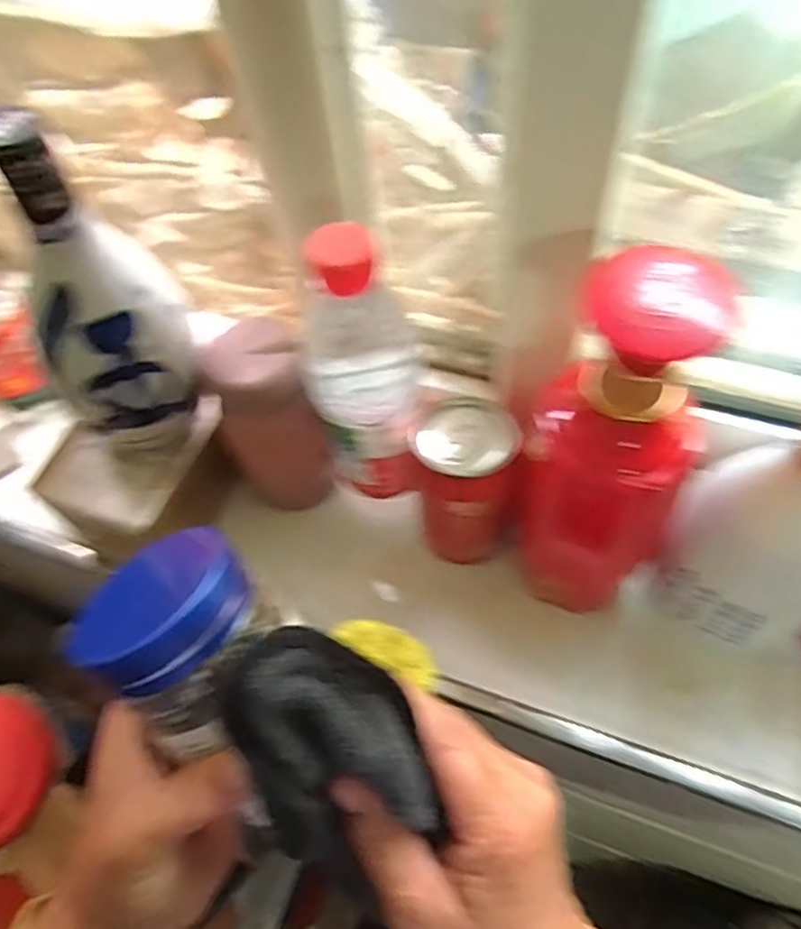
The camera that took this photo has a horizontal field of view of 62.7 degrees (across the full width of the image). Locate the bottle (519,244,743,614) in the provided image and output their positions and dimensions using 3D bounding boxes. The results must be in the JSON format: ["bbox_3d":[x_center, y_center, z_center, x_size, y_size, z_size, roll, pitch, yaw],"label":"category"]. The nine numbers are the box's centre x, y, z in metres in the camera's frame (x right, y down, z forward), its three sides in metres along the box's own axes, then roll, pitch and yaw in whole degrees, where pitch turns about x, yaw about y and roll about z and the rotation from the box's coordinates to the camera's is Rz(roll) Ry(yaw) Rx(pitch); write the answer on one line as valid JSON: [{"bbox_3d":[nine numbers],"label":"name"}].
[{"bbox_3d":[0.099,0.002,0.323,0.080,0.223,0.059,32,66,22],"label":"bottle"}]

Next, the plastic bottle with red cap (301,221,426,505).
[{"bbox_3d":[-0.020,-0.044,0.364,0.061,0.175,0.054,3,59,6],"label":"plastic bottle with red cap"}]

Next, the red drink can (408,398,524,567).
[{"bbox_3d":[0.039,0.014,0.407,0.057,0.101,0.062,-2,58,3],"label":"red drink can"}]

